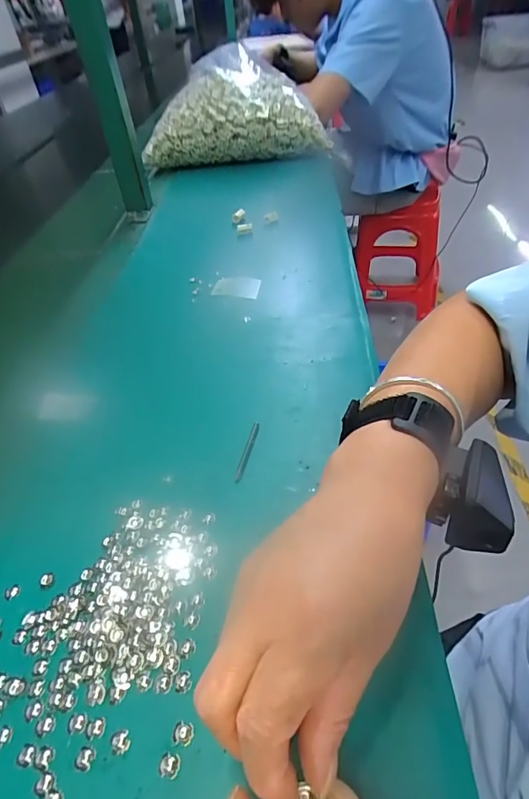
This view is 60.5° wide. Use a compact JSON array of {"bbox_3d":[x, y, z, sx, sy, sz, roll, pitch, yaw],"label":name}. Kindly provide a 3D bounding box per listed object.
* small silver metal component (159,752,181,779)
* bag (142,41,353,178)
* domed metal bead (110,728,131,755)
[{"bbox_3d":[-0.047,0.180,0.224,0.011,0.004,0.010,2,44,11],"label":"small silver metal component"},{"bbox_3d":[-0.033,-0.585,0.903,0.380,0.167,0.235,2,44,10],"label":"bag"},{"bbox_3d":[-0.075,0.176,0.233,0.009,0.004,0.011,-28,47,-20],"label":"domed metal bead"}]

